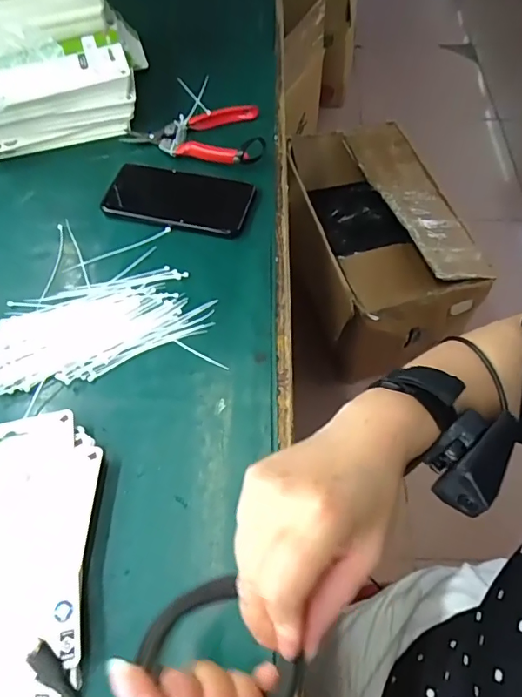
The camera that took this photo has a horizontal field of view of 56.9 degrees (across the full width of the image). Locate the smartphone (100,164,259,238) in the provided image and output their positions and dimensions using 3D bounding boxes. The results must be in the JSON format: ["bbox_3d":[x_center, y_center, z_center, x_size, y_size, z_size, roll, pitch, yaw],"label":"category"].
[{"bbox_3d":[-0.089,-0.162,0.521,0.154,0.012,0.076,13,62,10],"label":"smartphone"}]

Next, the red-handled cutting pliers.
[{"bbox_3d":[-0.081,-0.263,0.574,0.153,0.015,0.091,12,61,10],"label":"red-handled cutting pliers"}]

